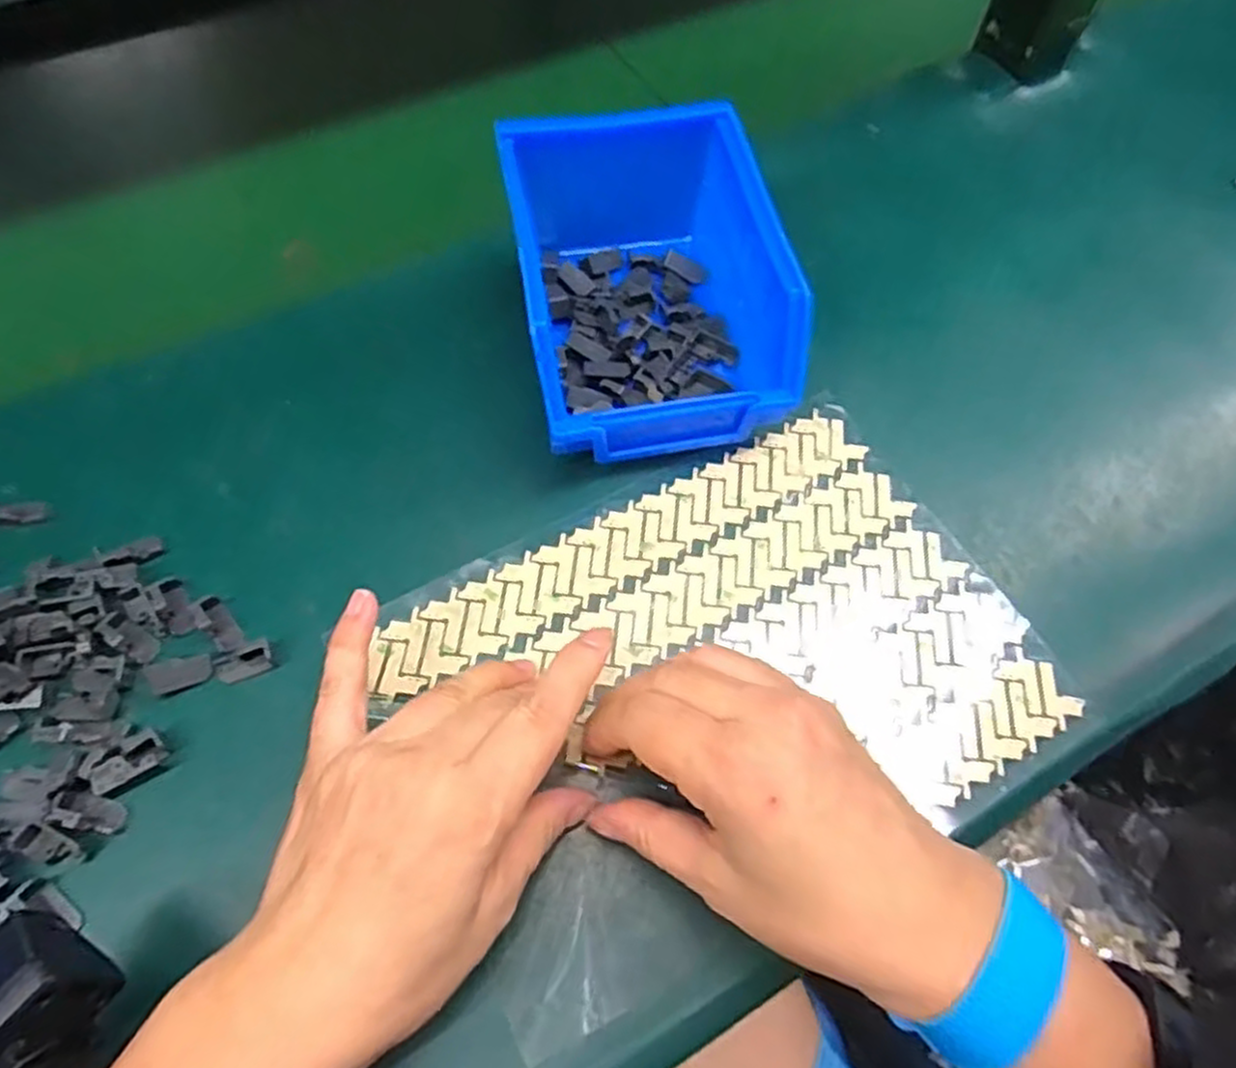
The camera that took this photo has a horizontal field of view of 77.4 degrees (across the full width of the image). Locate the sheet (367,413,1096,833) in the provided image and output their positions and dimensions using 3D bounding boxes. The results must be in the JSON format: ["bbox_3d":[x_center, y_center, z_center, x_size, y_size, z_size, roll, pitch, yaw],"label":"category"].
[{"bbox_3d":[0.044,0.051,0.302,0.228,0.005,0.168,-25,67,-14],"label":"sheet"}]

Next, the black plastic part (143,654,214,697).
[{"bbox_3d":[-0.166,0.054,0.293,0.023,0.004,0.012,-15,63,-10],"label":"black plastic part"}]

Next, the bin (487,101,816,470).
[{"bbox_3d":[0.015,-0.109,0.344,0.111,0.082,0.143,-9,62,-6],"label":"bin"}]

